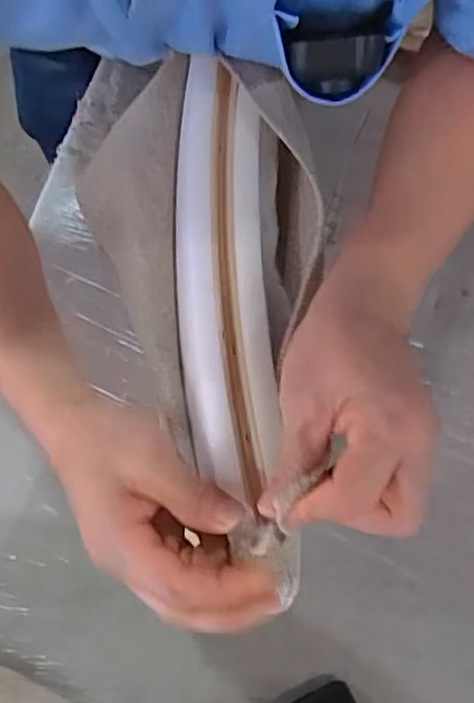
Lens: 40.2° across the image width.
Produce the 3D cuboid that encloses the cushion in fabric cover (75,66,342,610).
[{"bbox_3d":[-0.018,-0.044,0.414,0.147,0.079,0.349,-9,71,-2],"label":"cushion in fabric cover"}]

